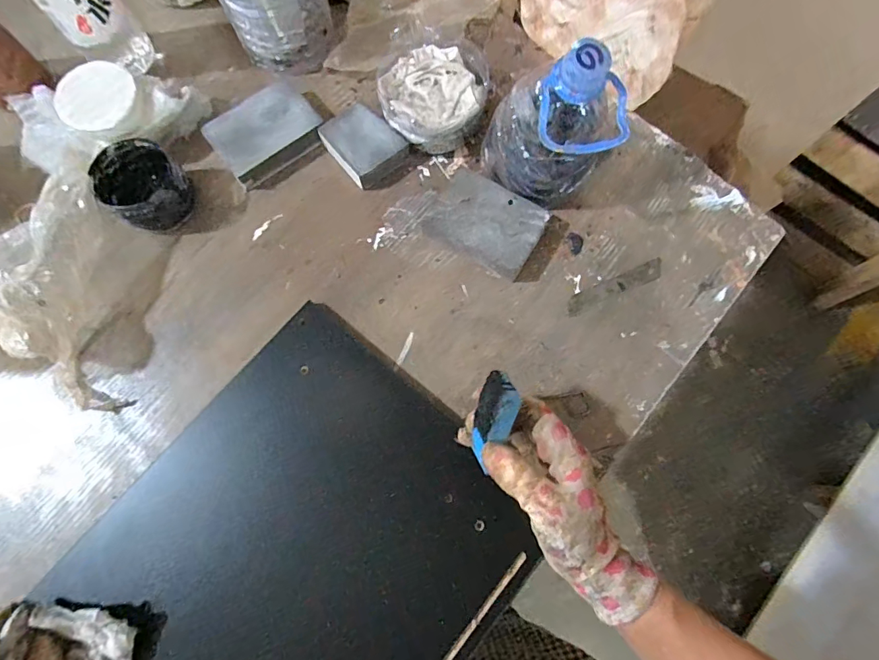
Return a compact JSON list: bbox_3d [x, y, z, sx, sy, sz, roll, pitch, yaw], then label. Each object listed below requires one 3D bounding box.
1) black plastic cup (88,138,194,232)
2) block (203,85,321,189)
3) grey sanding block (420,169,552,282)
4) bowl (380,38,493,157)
[{"bbox_3d":[-0.266,-0.130,0.424,0.072,0.048,0.066,0,75,0],"label":"black plastic cup"},{"bbox_3d":[-0.166,-0.189,0.449,0.097,0.029,0.066,-33,78,-8],"label":"block"},{"bbox_3d":[0.043,-0.096,0.425,0.095,0.025,0.071,31,78,8],"label":"grey sanding block"},{"bbox_3d":[-0.005,-0.226,0.450,0.101,0.042,0.109,12,76,3],"label":"bowl"}]

